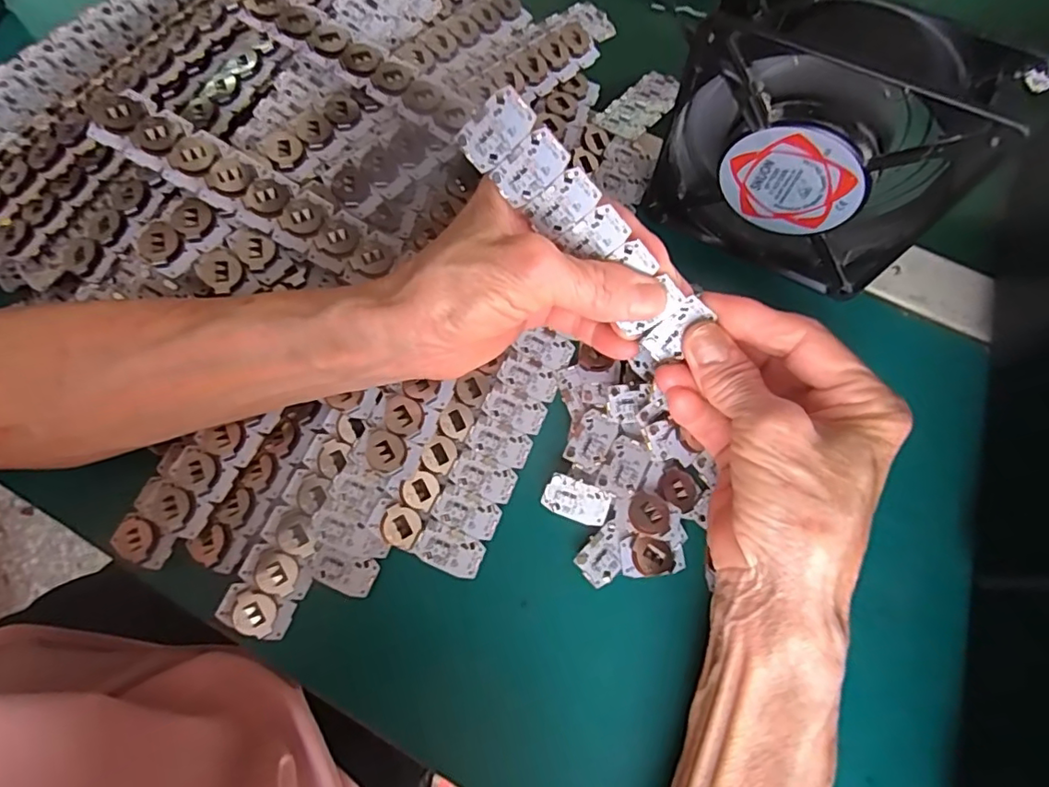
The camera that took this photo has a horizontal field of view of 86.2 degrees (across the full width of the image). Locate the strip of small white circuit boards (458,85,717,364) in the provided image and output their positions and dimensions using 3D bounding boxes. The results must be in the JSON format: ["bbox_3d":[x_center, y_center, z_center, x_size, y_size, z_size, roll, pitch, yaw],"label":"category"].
[{"bbox_3d":[0.026,-0.063,0.223,0.120,0.029,0.008,43,33,-17],"label":"strip of small white circuit boards"}]

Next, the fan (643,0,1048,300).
[{"bbox_3d":[0.128,-0.109,0.261,0.121,0.122,0.042,25,74,9],"label":"fan"}]

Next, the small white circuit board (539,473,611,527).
[{"bbox_3d":[0.024,0.050,0.262,0.031,0.004,0.017,20,93,6],"label":"small white circuit board"}]

